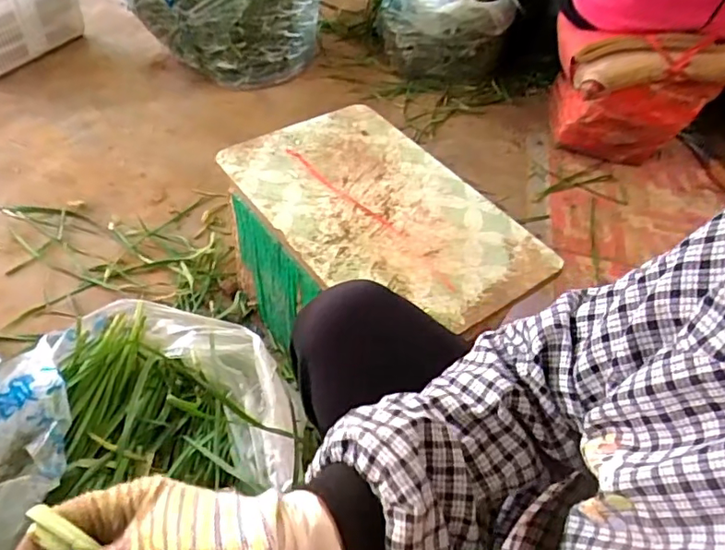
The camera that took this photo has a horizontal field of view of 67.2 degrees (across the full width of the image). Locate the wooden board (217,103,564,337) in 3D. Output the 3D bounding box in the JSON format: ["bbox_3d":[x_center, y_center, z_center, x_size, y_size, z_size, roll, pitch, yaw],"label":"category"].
[{"bbox_3d":[0.022,-0.102,0.808,0.301,0.026,0.478,-28,53,-25],"label":"wooden board"}]

